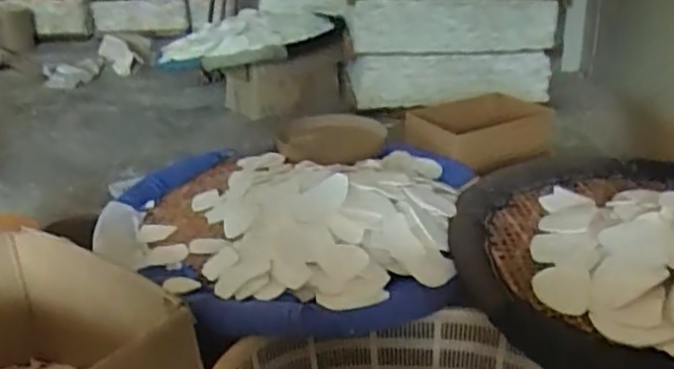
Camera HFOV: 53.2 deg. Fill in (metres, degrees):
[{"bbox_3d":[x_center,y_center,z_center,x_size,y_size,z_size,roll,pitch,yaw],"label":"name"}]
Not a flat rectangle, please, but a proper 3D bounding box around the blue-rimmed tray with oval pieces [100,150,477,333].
[{"bbox_3d":[-0.123,0.019,1.552,0.850,0.176,0.931,-5,23,-4],"label":"blue-rimmed tray with oval pieces"}]

